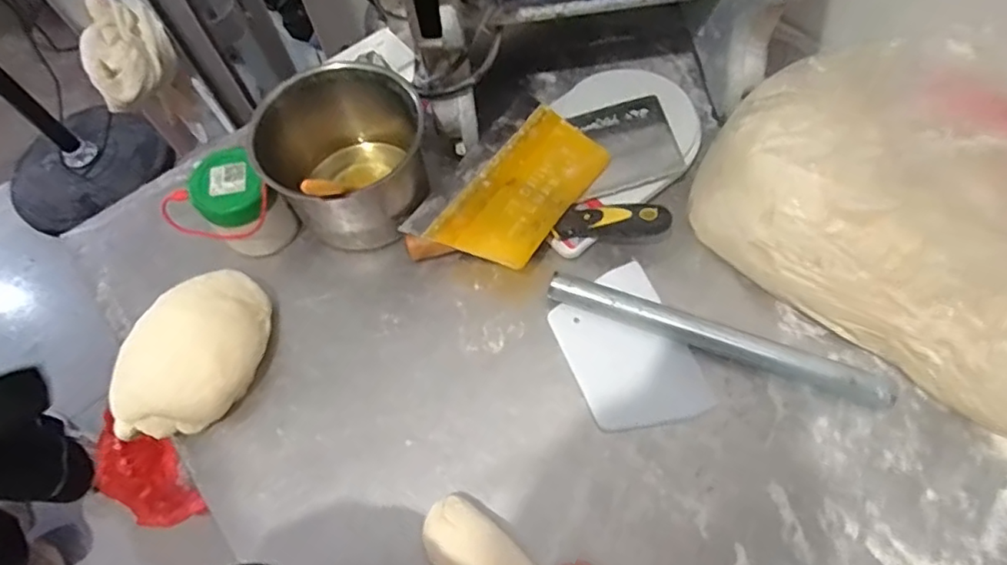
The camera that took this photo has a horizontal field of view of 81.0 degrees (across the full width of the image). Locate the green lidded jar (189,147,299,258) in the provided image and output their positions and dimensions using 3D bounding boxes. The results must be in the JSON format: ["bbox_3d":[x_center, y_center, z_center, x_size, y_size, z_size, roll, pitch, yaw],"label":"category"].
[{"bbox_3d":[-0.250,-0.072,0.570,0.063,0.098,0.073,-41,68,-15],"label":"green lidded jar"}]

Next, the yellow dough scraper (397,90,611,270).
[{"bbox_3d":[0.010,-0.097,0.573,0.125,0.015,0.186,30,70,24],"label":"yellow dough scraper"}]

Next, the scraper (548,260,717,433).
[{"bbox_3d":[0.109,0.060,0.528,0.103,0.005,0.149,-21,62,-8],"label":"scraper"}]

